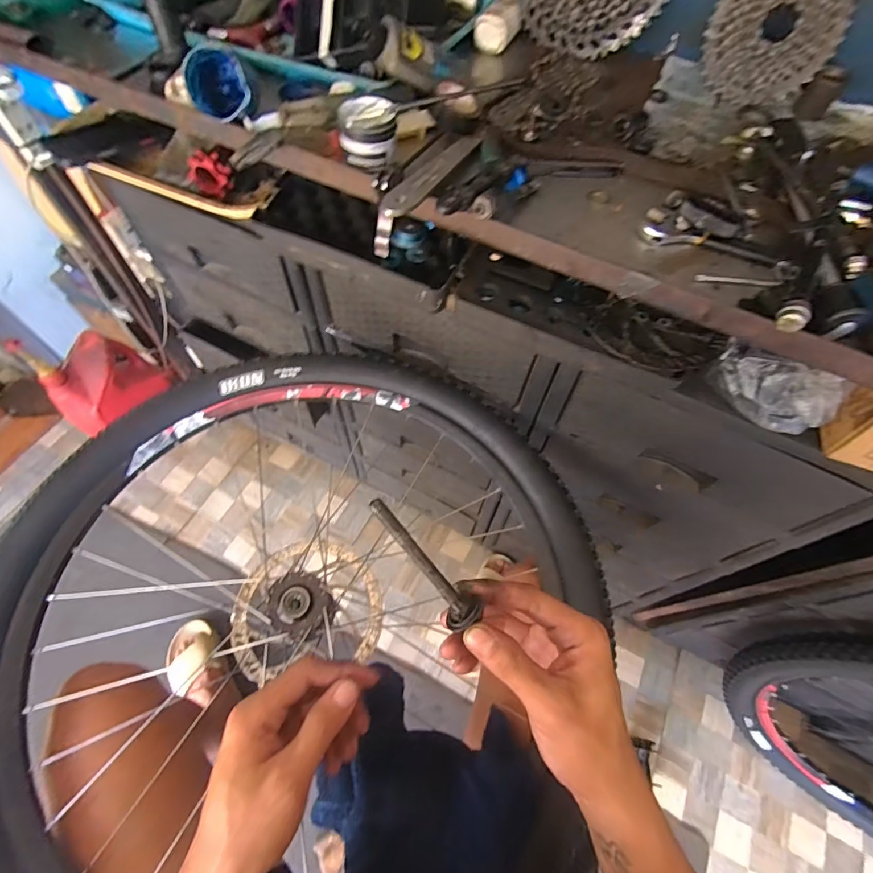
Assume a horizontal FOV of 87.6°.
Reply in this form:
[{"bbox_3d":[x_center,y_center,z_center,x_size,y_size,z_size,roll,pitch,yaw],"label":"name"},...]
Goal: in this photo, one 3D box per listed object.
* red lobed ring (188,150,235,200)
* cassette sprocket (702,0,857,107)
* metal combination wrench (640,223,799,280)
[{"bbox_3d":[-0.290,-0.335,0.581,0.051,0.054,0.023,20,62,8],"label":"red lobed ring"},{"bbox_3d":[0.363,-0.437,0.489,0.126,0.125,0.038,21,38,13],"label":"cassette sprocket"},{"bbox_3d":[0.250,-0.168,0.406,0.131,0.009,0.022,21,62,9],"label":"metal combination wrench"}]

